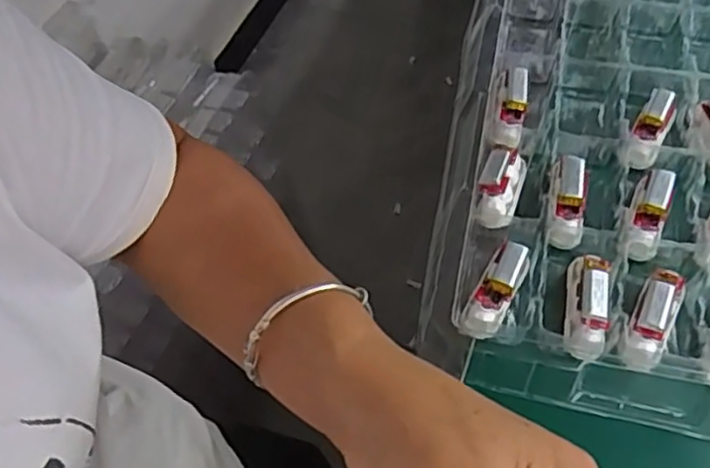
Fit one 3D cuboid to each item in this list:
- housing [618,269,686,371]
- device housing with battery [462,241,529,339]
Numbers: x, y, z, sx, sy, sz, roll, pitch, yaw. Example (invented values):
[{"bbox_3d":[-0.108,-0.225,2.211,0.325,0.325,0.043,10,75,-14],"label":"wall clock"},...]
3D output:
[{"bbox_3d":[0.160,0.043,0.363,0.021,0.012,0.062,25,60,18],"label":"housing"},{"bbox_3d":[0.079,0.032,0.380,0.019,0.023,0.055,26,76,18],"label":"device housing with battery"}]

